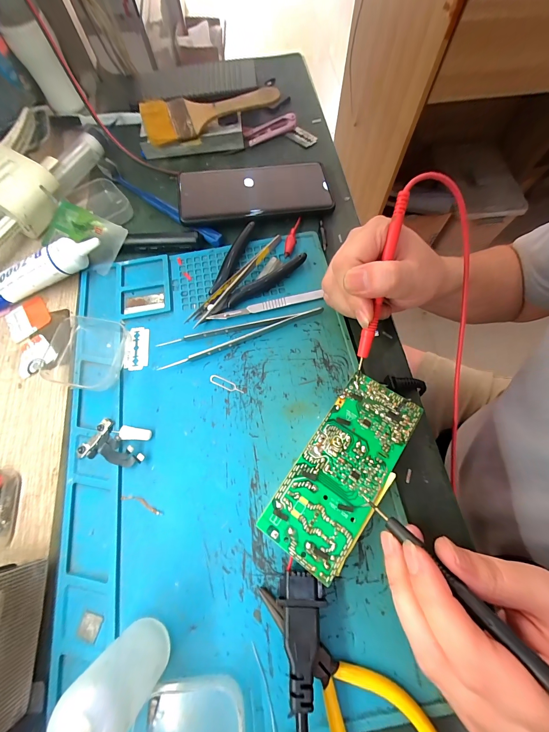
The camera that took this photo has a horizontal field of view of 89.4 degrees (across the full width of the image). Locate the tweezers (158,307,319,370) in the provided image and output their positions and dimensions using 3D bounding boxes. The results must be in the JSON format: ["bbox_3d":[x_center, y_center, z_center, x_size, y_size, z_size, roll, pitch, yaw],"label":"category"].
[{"bbox_3d":[-0.032,-0.033,0.255,0.149,0.010,0.025,-20,70,-6],"label":"tweezers"}]

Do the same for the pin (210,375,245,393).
[{"bbox_3d":[-0.042,0.016,0.241,0.032,0.004,0.008,24,72,10],"label":"pin"}]

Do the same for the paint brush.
[{"bbox_3d":[-0.073,-0.300,0.329,0.161,0.020,0.057,-16,73,-3],"label":"paint brush"}]

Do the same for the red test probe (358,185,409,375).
[{"bbox_3d":[0.074,-0.056,0.196,0.009,0.005,0.120,11,102,6],"label":"red test probe"}]

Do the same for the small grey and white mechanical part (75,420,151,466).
[{"bbox_3d":[-0.128,0.061,0.223,0.052,0.009,0.031,10,70,6],"label":"small grey and white mechanical part"}]

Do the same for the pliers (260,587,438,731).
[{"bbox_3d":[0.040,0.191,0.168,0.051,0.013,0.127,-42,73,-13],"label":"pliers"}]

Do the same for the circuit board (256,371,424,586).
[{"bbox_3d":[0.050,0.073,0.205,0.057,0.027,0.132,33,74,13],"label":"circuit board"}]

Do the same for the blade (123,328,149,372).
[{"bbox_3d":[-0.127,-0.017,0.256,0.021,0.004,0.042,-5,69,0],"label":"blade"}]

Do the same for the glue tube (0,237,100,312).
[{"bbox_3d":[-0.225,-0.093,0.270,0.119,0.028,0.030,-27,101,-3],"label":"glue tube"}]

